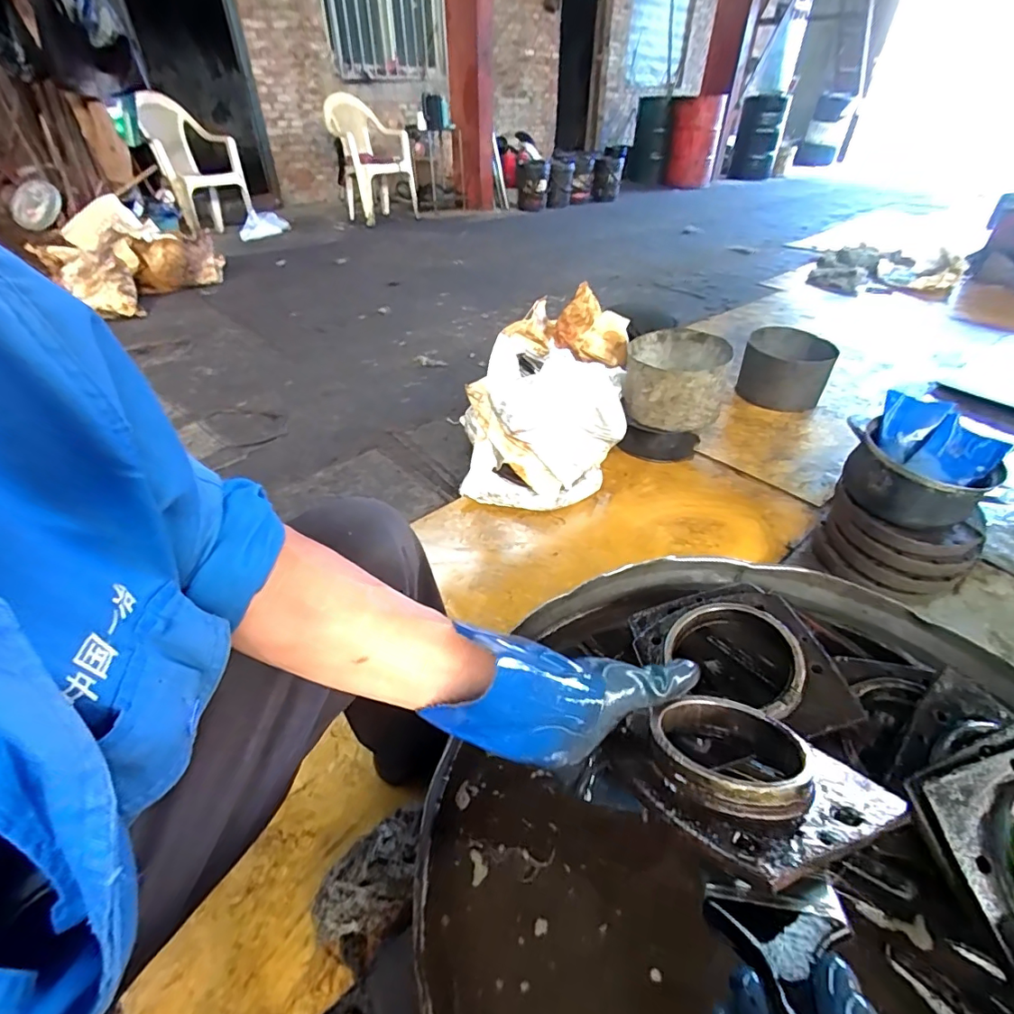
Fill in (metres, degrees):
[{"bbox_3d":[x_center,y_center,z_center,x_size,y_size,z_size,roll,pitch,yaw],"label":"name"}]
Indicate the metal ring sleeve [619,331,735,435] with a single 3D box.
[{"bbox_3d":[0.512,-0.389,1.565,0.290,0.194,0.297,9,40,11],"label":"metal ring sleeve"}]

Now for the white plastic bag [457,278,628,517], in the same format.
[{"bbox_3d":[0.122,-0.316,1.532,0.444,0.360,0.674,21,44,25],"label":"white plastic bag"}]

